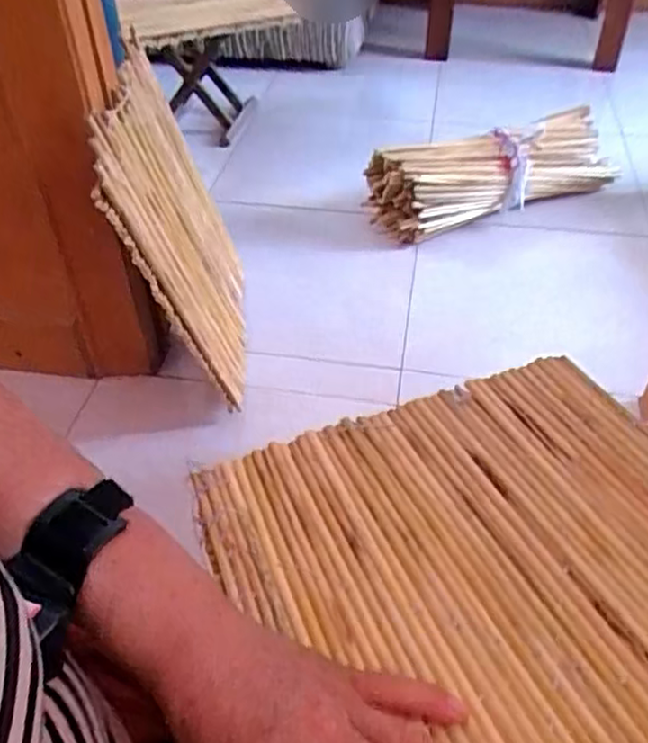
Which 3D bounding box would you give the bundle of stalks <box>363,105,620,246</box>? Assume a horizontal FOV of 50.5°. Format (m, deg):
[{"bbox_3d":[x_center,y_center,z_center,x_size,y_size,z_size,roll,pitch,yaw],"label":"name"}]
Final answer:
[{"bbox_3d":[0.373,-0.424,1.468,0.551,0.148,0.157,-17,46,-16],"label":"bundle of stalks"}]

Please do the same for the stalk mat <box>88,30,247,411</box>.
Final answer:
[{"bbox_3d":[-0.219,-0.230,1.087,0.024,0.448,0.482,-17,38,10],"label":"stalk mat"}]

